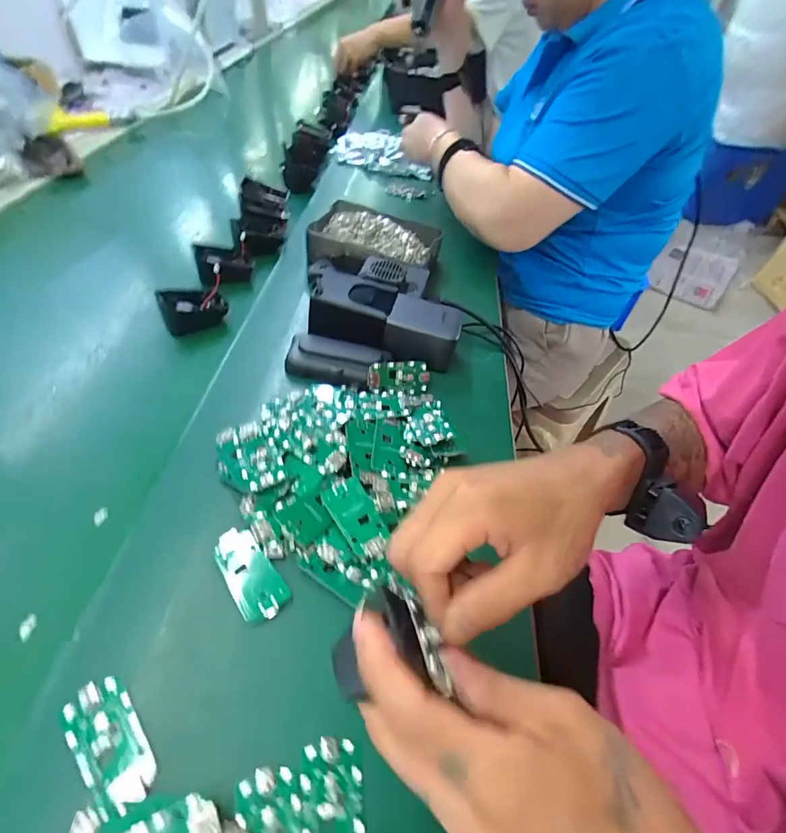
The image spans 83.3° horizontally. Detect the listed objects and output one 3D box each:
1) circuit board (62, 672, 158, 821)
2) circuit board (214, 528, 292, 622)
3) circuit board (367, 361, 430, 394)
[{"bbox_3d":[-0.155,0.178,0.241,0.030,0.008,0.066,-31,58,-28],"label":"circuit board"},{"bbox_3d":[-0.100,0.108,0.306,0.031,0.007,0.067,-28,57,-26],"label":"circuit board"},{"bbox_3d":[0.006,-0.039,0.442,0.063,0.032,0.005,-3,7,-18],"label":"circuit board"}]

